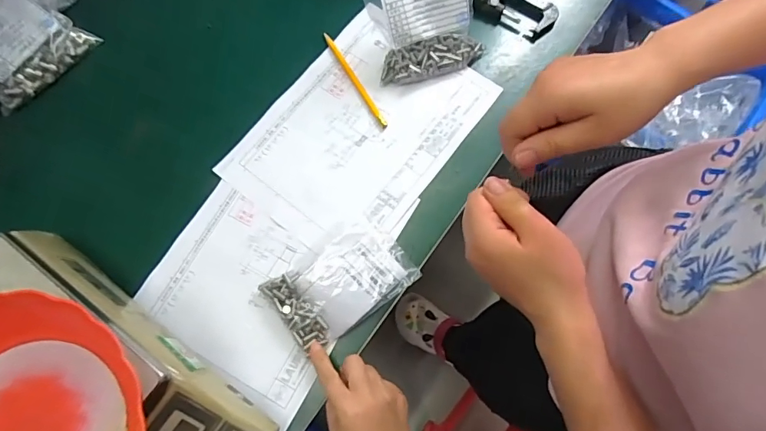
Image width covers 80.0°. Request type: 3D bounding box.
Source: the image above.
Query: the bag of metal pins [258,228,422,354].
[{"bbox_3d":[-0.045,0.071,0.490,0.143,0.036,0.090,-34,77,-10],"label":"bag of metal pins"}]

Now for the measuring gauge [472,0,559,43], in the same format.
[{"bbox_3d":[0.169,-0.270,0.591,0.108,0.028,0.059,27,75,6],"label":"measuring gauge"}]

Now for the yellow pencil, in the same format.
[{"bbox_3d":[-0.034,-0.168,0.563,0.009,0.009,0.145,-30,77,-9],"label":"yellow pencil"}]

